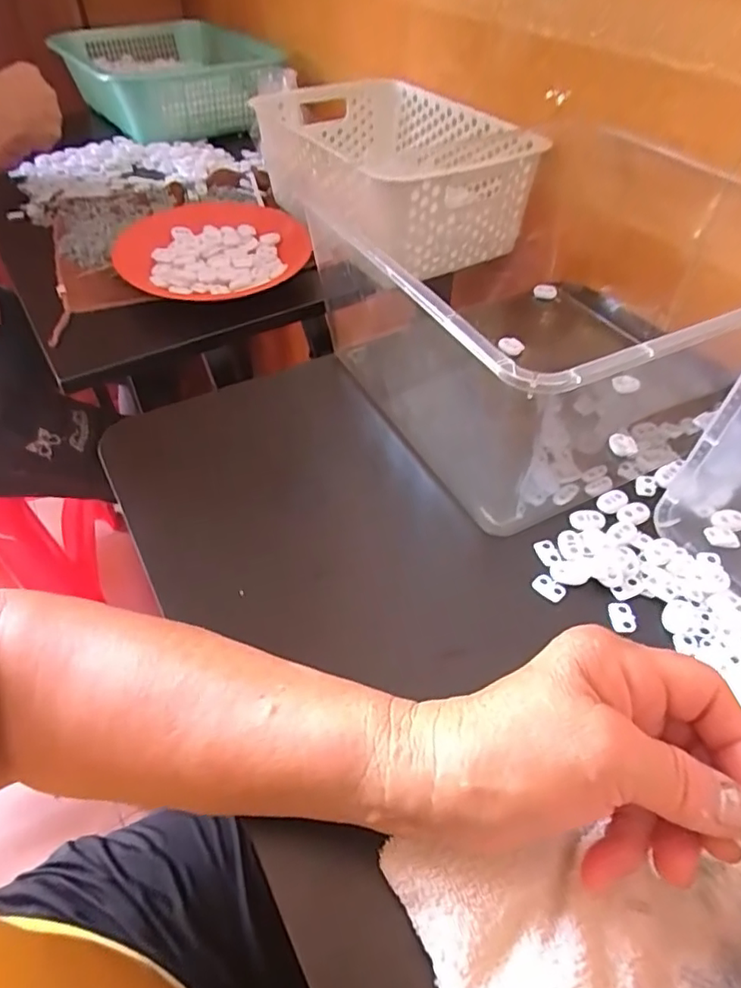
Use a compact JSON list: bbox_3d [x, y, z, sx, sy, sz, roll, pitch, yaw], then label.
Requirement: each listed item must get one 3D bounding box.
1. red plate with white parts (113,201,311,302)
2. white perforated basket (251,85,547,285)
[{"bbox_3d":[-0.164,-0.254,0.613,0.185,0.031,0.211,-24,51,-20],"label":"red plate with white parts"},{"bbox_3d":[0.016,-0.369,0.669,0.232,0.105,0.333,-20,49,-20],"label":"white perforated basket"}]

